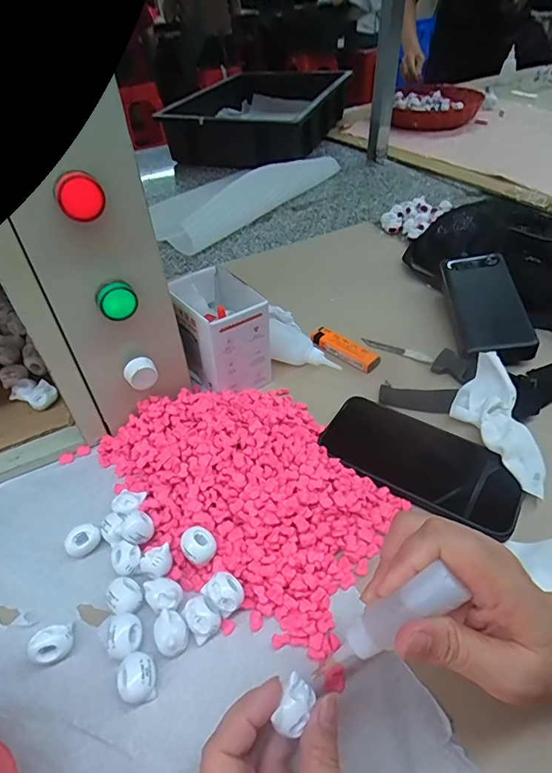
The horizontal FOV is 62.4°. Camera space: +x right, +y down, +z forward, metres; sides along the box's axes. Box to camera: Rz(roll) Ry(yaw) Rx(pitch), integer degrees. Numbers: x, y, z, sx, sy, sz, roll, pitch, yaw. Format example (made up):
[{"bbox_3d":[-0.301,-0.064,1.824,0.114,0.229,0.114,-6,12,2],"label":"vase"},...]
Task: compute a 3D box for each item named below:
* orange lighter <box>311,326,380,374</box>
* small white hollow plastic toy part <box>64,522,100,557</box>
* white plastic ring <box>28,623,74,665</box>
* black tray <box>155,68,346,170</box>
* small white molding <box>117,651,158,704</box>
[{"bbox_3d":[0.073,-0.042,0.497,0.082,0.012,0.023,30,52,28],"label":"orange lighter"},{"bbox_3d":[-0.144,0.116,0.341,0.019,0.019,0.024,26,50,25],"label":"small white hollow plastic toy part"},{"bbox_3d":[-0.142,0.165,0.289,0.024,0.019,0.019,-24,49,-23],"label":"white plastic ring"},{"bbox_3d":[-0.026,-0.658,1.083,0.331,0.103,0.513,10,46,14],"label":"black tray"},{"bbox_3d":[-0.084,0.176,0.276,0.022,0.017,0.025,-18,46,-17],"label":"small white molding"}]

